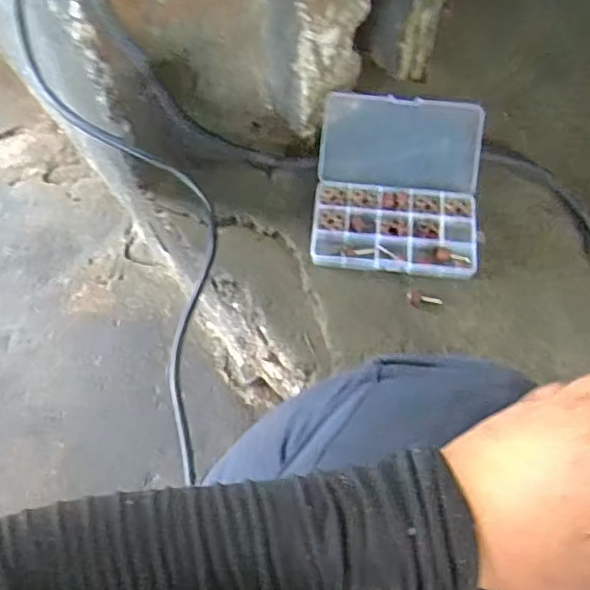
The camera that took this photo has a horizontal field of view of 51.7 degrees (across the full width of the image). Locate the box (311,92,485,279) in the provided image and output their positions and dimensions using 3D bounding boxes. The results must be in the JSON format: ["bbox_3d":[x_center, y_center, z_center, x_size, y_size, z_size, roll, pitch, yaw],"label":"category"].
[{"bbox_3d":[0.112,-0.120,0.659,0.177,0.054,0.191,5,65,2],"label":"box"}]

